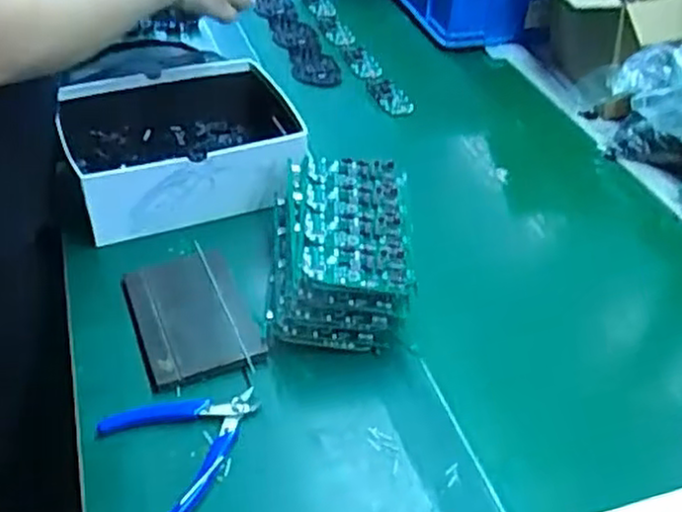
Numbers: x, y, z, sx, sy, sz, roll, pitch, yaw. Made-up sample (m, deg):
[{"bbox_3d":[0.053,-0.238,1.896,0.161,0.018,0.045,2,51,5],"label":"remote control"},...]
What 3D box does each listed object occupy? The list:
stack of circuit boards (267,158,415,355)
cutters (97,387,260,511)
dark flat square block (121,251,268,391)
[{"bbox_3d":[-0.002,-0.009,0.696,0.125,0.080,0.187,3,41,-2],"label":"stack of circuit boards"},{"bbox_3d":[-0.119,0.139,0.579,0.112,0.016,0.112,-31,52,-34],"label":"cutters"},{"bbox_3d":[-0.139,0.054,0.672,0.103,0.012,0.144,-12,44,-19],"label":"dark flat square block"}]

